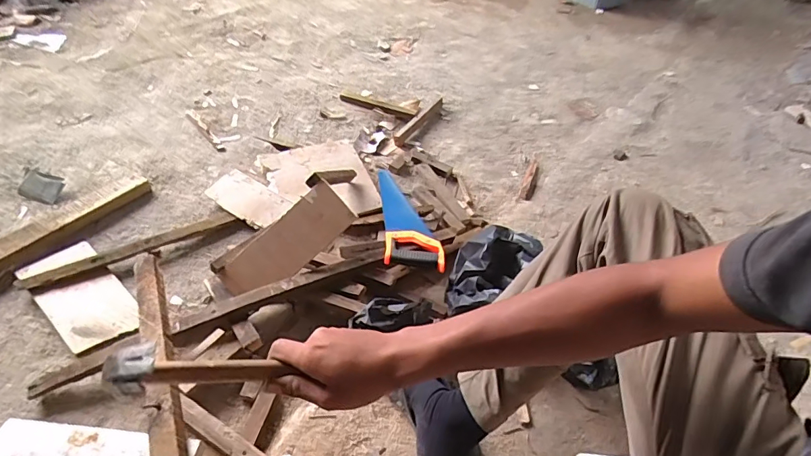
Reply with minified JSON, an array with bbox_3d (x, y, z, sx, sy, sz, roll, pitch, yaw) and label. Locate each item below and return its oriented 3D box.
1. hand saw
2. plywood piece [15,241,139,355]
[{"bbox_3d":[-0.017,-0.027,1.071,0.122,0.035,0.421,-6,33,-12],"label":"hand saw"},{"bbox_3d":[-0.648,0.131,0.915,0.284,0.017,0.129,33,51,24],"label":"plywood piece"}]

